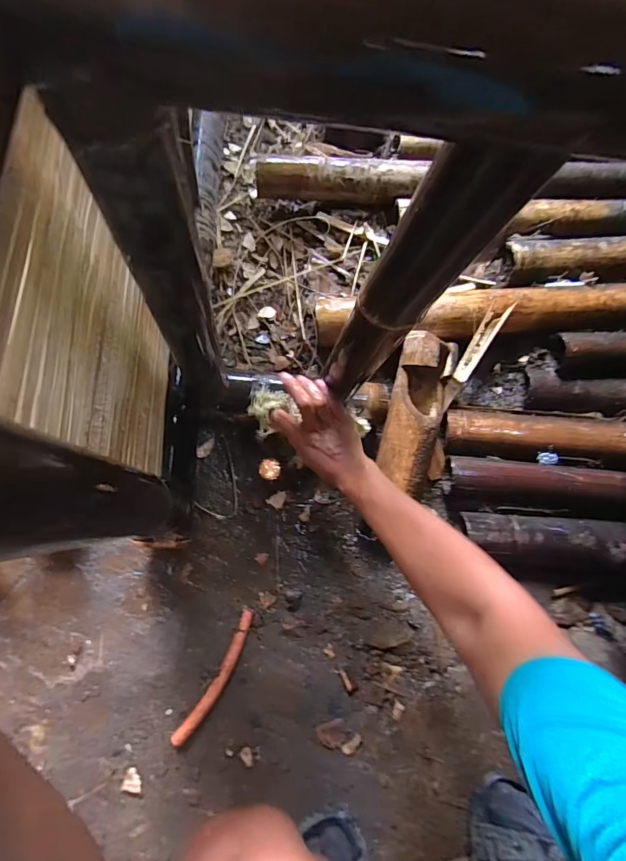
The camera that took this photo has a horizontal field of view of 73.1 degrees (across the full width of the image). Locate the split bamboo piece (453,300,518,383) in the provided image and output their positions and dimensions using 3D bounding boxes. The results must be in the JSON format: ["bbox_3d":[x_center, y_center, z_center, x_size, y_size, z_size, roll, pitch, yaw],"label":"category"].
[{"bbox_3d":[0.274,-0.145,0.686,0.031,0.016,0.143,30,102,6],"label":"split bamboo piece"}]

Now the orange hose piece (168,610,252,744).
[{"bbox_3d":[-0.132,0.344,0.592,0.028,0.024,0.184,29,76,6],"label":"orange hose piece"}]

